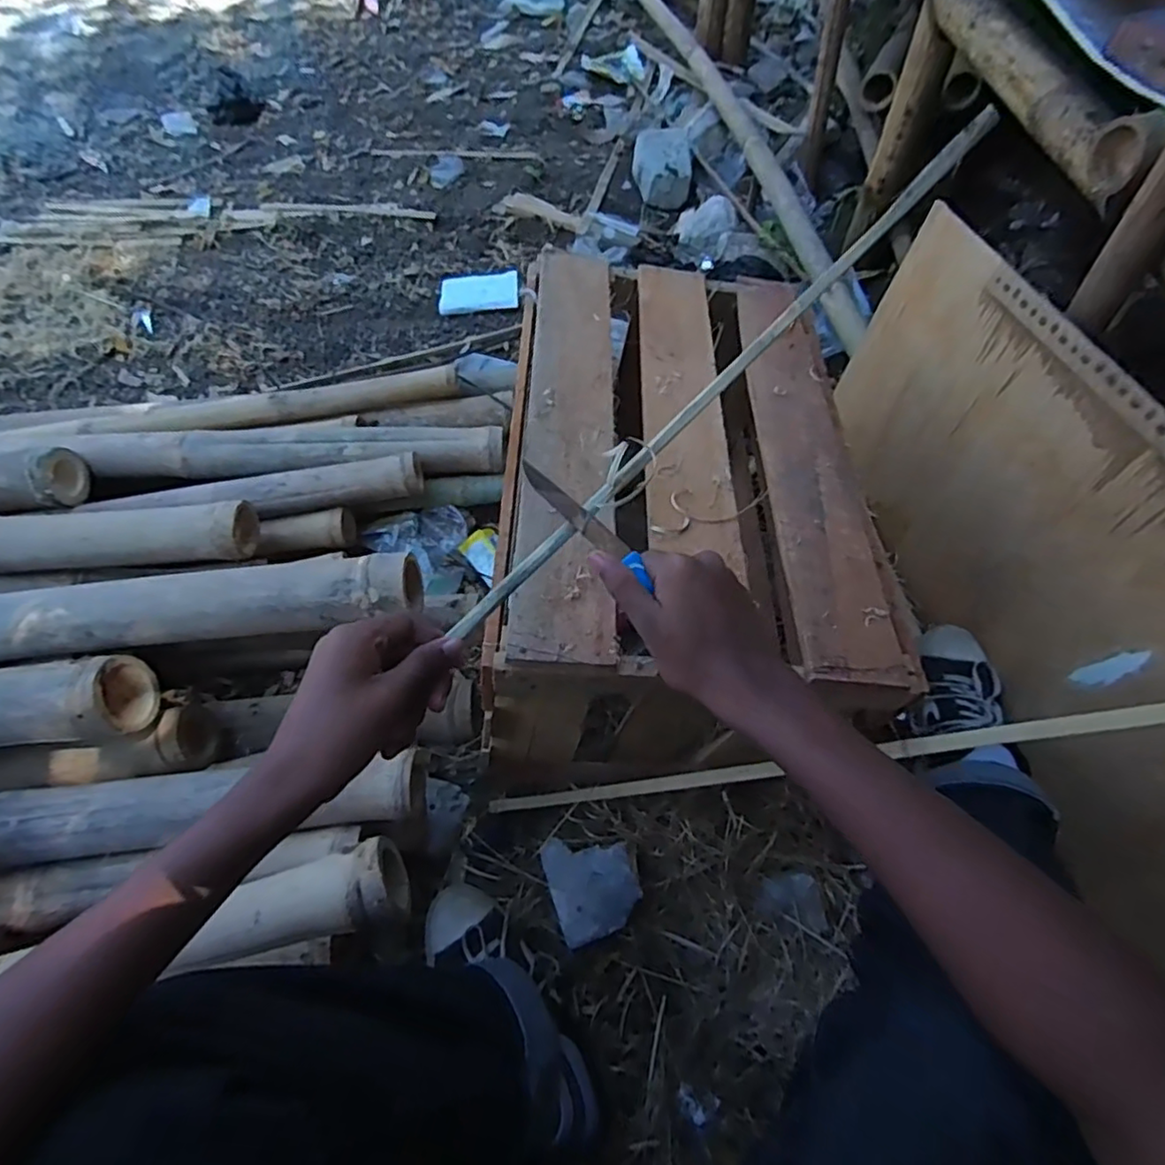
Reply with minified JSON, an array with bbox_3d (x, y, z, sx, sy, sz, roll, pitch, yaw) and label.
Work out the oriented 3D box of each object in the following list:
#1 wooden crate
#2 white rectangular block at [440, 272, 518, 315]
[{"bbox_3d":[0.114,-0.095,0.746,0.375,0.314,0.582,3,59,4],"label":"wooden crate"},{"bbox_3d":[-0.238,-0.667,1.437,0.178,0.018,0.114,-7,59,-2],"label":"white rectangular block"}]

